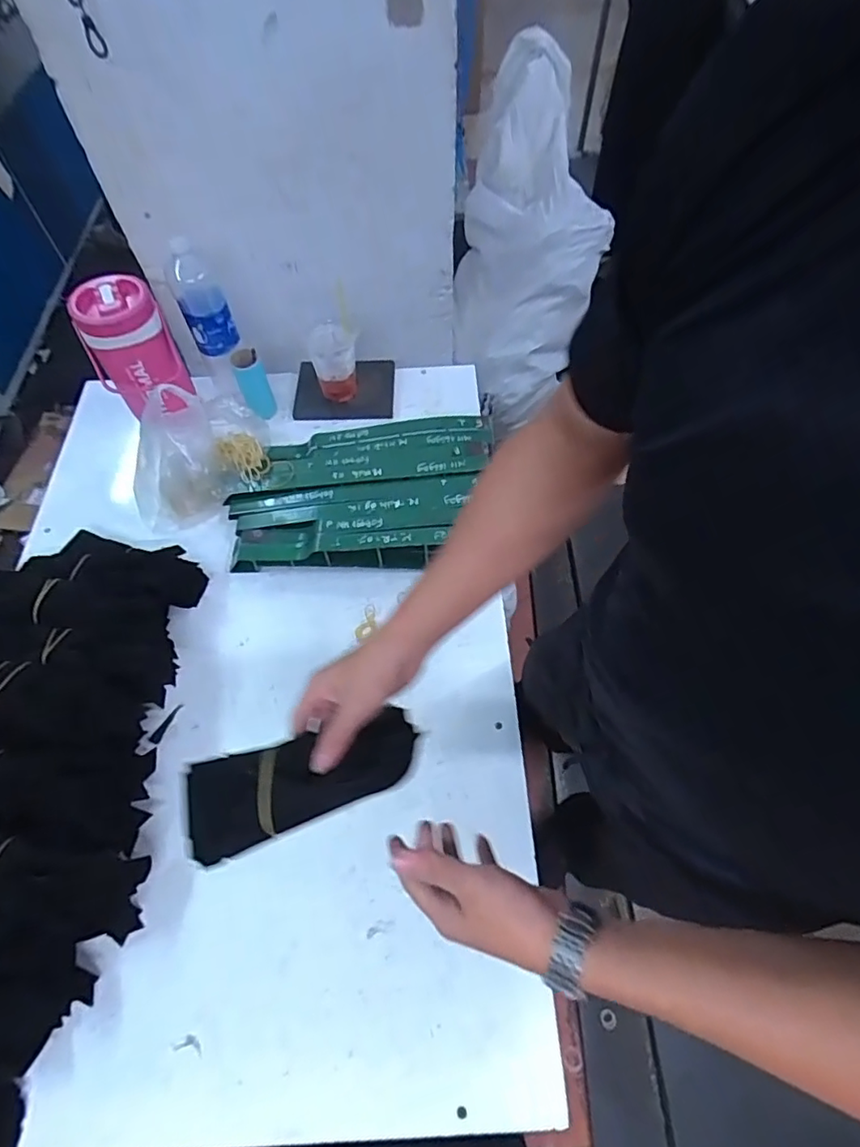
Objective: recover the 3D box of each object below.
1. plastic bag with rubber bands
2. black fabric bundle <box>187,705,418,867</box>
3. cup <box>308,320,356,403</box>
[{"bbox_3d":[-0.411,-0.203,0.997,0.260,0.195,0.172,-32,64,-17],"label":"plastic bag with rubber bands"},{"bbox_3d":[-0.121,0.182,0.504,0.220,0.043,0.083,-21,60,7],"label":"black fabric bundle"},{"bbox_3d":[-0.188,-0.416,1.122,0.088,0.151,0.093,0,59,0],"label":"cup"}]

